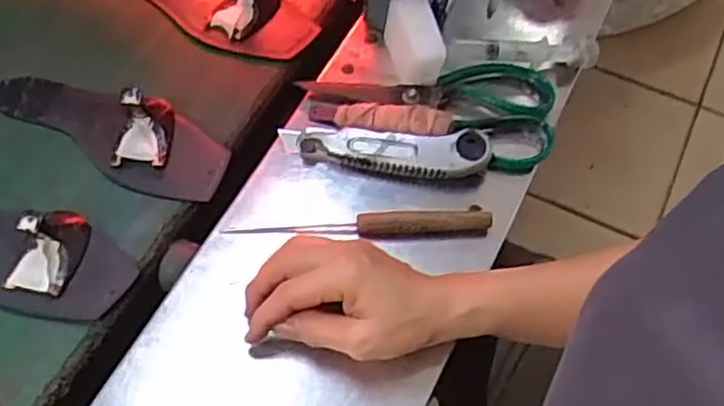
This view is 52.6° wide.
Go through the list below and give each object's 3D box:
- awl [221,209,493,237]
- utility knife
[{"bbox_3d":[-0.001,0.016,0.543,0.195,0.017,0.019,-5,59,-4],"label":"awl"},{"bbox_3d":[0.018,-0.042,0.572,0.161,0.026,0.039,4,59,1],"label":"utility knife"}]

